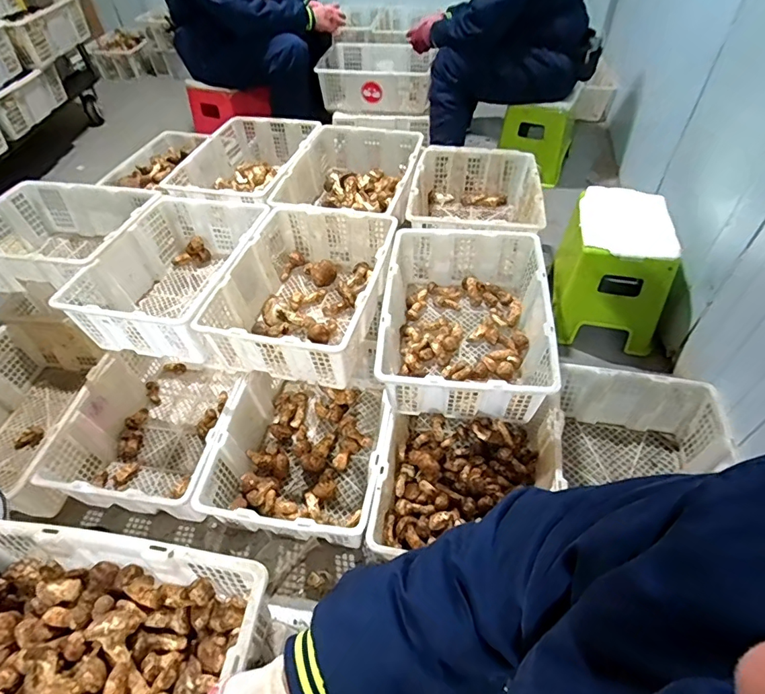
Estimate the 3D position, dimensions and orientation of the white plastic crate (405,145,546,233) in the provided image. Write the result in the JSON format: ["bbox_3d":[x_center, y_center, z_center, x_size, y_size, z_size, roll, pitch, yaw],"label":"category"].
[{"bbox_3d":[0.270,-0.414,1.425,0.359,0.211,0.492,6,49,7],"label":"white plastic crate"}]

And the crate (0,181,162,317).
[{"bbox_3d":[-0.916,-0.306,1.361,0.495,0.179,0.352,8,49,8],"label":"crate"}]

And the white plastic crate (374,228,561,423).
[{"bbox_3d":[0.184,-0.070,1.093,0.347,0.193,0.501,3,49,4],"label":"white plastic crate"}]

